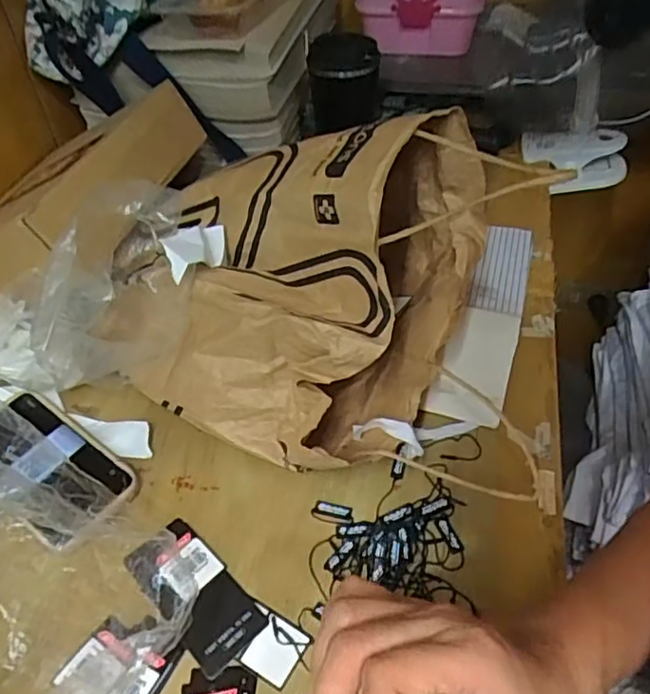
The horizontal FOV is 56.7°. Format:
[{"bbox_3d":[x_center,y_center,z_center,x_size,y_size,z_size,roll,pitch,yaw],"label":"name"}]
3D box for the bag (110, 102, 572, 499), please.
[{"bbox_3d":[-0.024,-0.041,0.461,0.300,0.209,0.216,-8,45,-1],"label":"bag"}]

